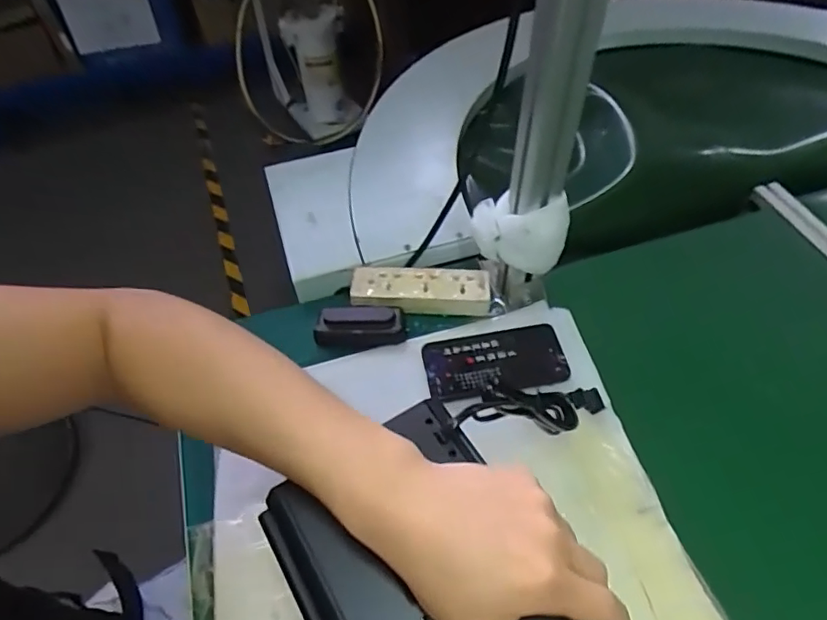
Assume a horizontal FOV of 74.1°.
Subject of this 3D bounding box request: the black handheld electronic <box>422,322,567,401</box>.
[{"bbox_3d":[0.092,0.059,0.619,0.154,0.010,0.081,-9,53,-5],"label":"black handheld electronic"}]

